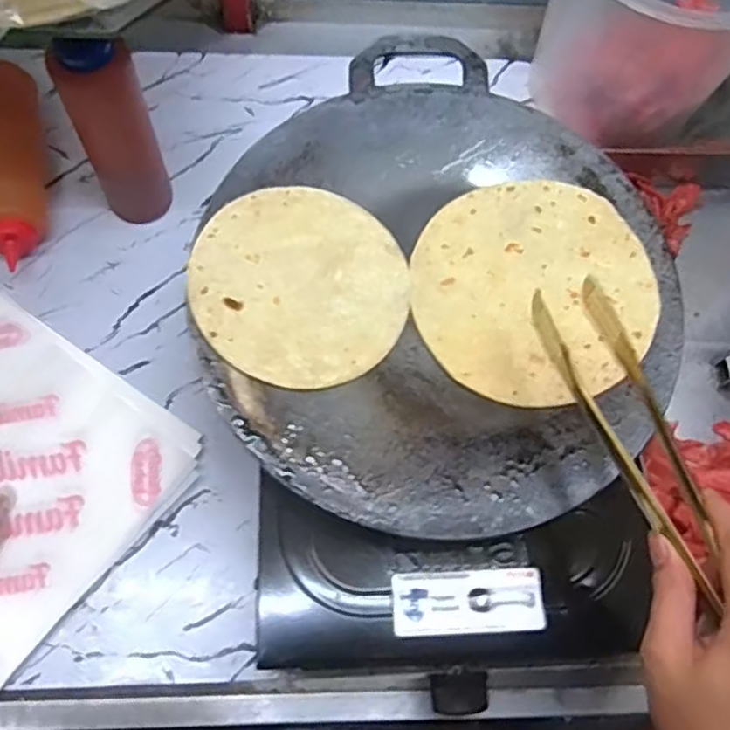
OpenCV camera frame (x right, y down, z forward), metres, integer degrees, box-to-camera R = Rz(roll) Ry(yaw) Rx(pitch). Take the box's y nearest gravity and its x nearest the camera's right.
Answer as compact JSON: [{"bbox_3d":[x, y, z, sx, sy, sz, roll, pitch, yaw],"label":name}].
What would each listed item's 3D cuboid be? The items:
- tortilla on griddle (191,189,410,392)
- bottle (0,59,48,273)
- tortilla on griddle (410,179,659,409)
[{"bbox_3d":[-0.044,-0.057,0.469,0.145,0.005,0.147,27,67,-2],"label":"tortilla on griddle"},{"bbox_3d":[-0.330,-0.183,0.619,0.062,0.053,0.209,-8,68,-7],"label":"bottle"},{"bbox_3d":[0.118,-0.056,0.481,0.164,0.007,0.168,-1,70,3],"label":"tortilla on griddle"}]

